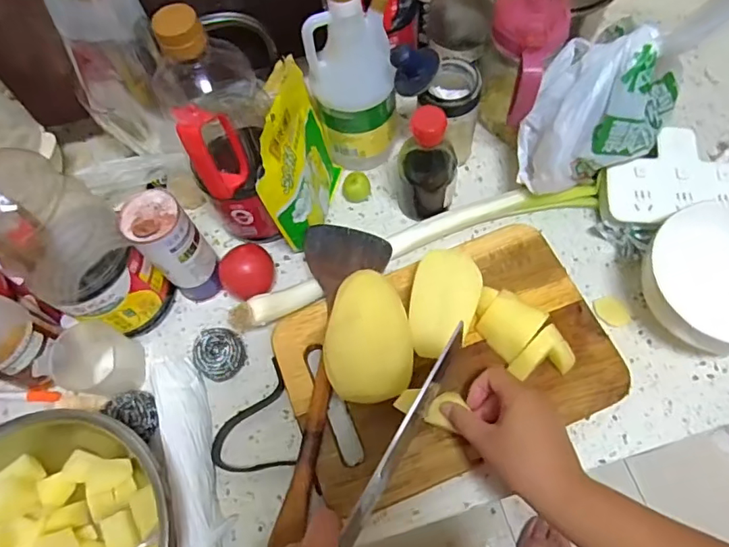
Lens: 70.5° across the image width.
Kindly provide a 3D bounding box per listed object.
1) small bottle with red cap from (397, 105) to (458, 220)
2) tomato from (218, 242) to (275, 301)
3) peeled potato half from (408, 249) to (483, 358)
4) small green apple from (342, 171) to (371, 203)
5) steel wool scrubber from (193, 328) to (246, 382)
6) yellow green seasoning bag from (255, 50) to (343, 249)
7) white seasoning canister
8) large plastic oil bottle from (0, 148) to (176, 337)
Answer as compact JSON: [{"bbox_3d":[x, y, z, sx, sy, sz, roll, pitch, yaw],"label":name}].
[{"bbox_3d":[0.064,-0.110,0.530,0.059,0.141,0.044,9,67,7],"label":"small bottle with red cap"},{"bbox_3d":[-0.119,0.003,0.539,0.053,0.057,0.046,-28,66,-8],"label":"tomato"},{"bbox_3d":[0.074,0.032,0.493,0.062,0.042,0.098,16,68,12],"label":"peeled potato half"},{"bbox_3d":[-0.009,-0.100,0.593,0.031,0.029,0.027,-9,66,-1],"label":"small green apple"},{"bbox_3d":[-0.143,0.082,0.515,0.046,0.041,0.048,-1,66,3],"label":"steel wool scrubber"},{"bbox_3d":[-0.063,-0.110,0.522,0.037,0.171,0.141,7,67,7],"label":"yellow green seasoning bag"},{"bbox_3d":[-0.185,-0.023,0.512,0.051,0.136,0.058,-42,70,-14],"label":"white seasoning canister"},{"bbox_3d":[-0.268,-0.030,0.447,0.114,0.266,0.089,36,73,17],"label":"large plastic oil bottle"}]

